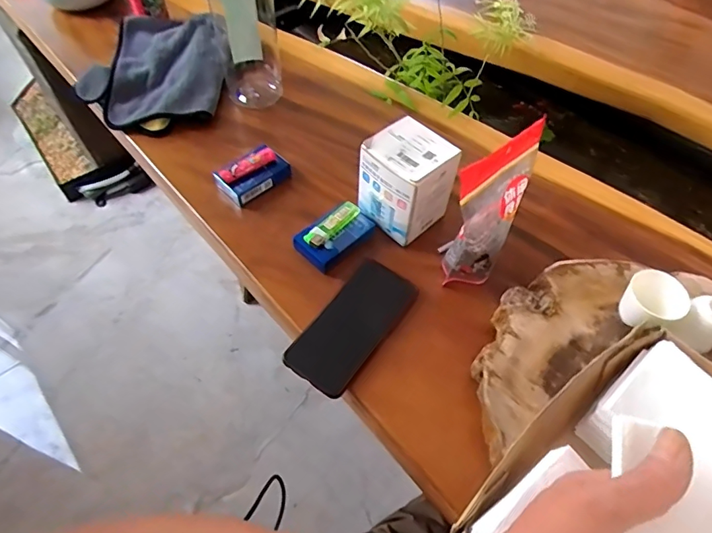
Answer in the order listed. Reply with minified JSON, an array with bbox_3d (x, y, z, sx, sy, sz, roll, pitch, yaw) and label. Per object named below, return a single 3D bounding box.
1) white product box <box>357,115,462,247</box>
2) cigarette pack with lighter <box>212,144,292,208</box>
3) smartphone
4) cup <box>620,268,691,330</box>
[{"bbox_3d":[0.062,-0.103,0.583,0.089,0.109,0.094,-39,65,-24],"label":"white product box"},{"bbox_3d":[-0.139,-0.126,0.645,0.091,0.036,0.052,-38,64,-23],"label":"cigarette pack with lighter"},{"bbox_3d":[-0.003,0.064,0.522,0.073,0.011,0.153,36,68,13],"label":"smartphone"},{"bbox_3d":[0.295,0.037,0.477,0.049,0.048,0.054,-27,61,-18],"label":"cup"}]

